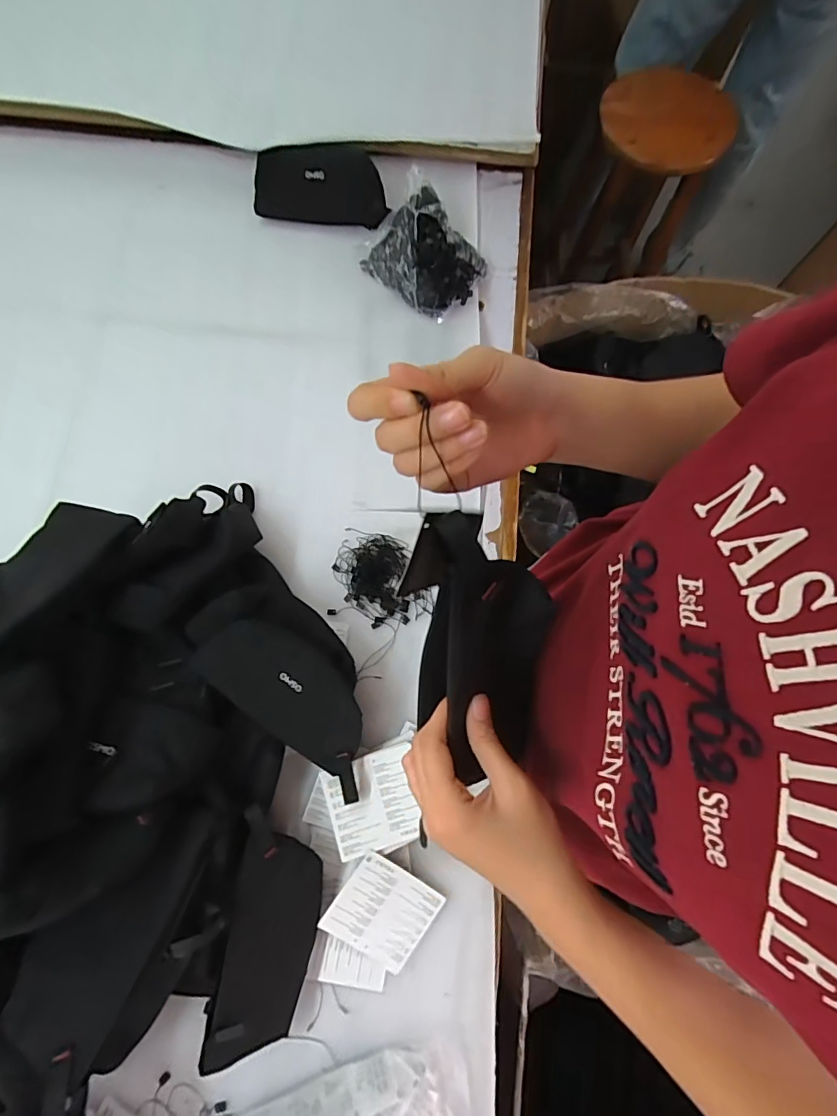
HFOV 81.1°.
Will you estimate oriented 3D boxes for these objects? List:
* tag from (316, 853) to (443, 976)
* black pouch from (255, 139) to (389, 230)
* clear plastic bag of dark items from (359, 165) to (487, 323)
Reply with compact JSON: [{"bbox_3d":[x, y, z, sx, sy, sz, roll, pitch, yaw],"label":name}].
[{"bbox_3d":[-0.035,0.360,0.497,0.095,0.005,0.089,35,86,-4],"label":"tag"},{"bbox_3d":[-0.138,-0.526,0.691,0.185,0.088,0.025,6,37,0],"label":"black pouch"},{"bbox_3d":[0.009,-0.420,0.674,0.159,0.068,0.123,41,79,8],"label":"clear plastic bag of dark items"}]

